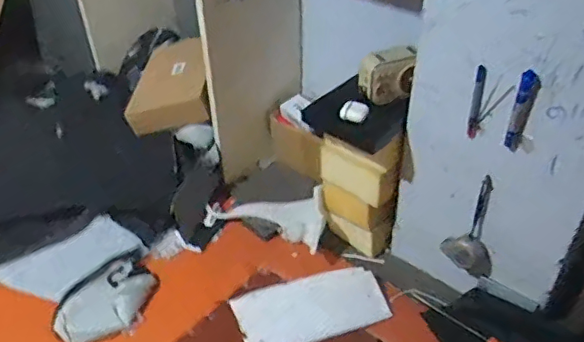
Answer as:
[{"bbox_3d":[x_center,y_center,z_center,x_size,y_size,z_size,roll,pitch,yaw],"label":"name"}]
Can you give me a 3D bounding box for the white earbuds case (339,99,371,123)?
[{"bbox_3d":[0.113,-0.108,0.998,0.048,0.027,0.031,13,40,16],"label":"white earbuds case"}]

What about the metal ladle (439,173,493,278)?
[{"bbox_3d":[0.335,0.104,1.003,0.094,0.200,0.032,15,41,17],"label":"metal ladle"}]

